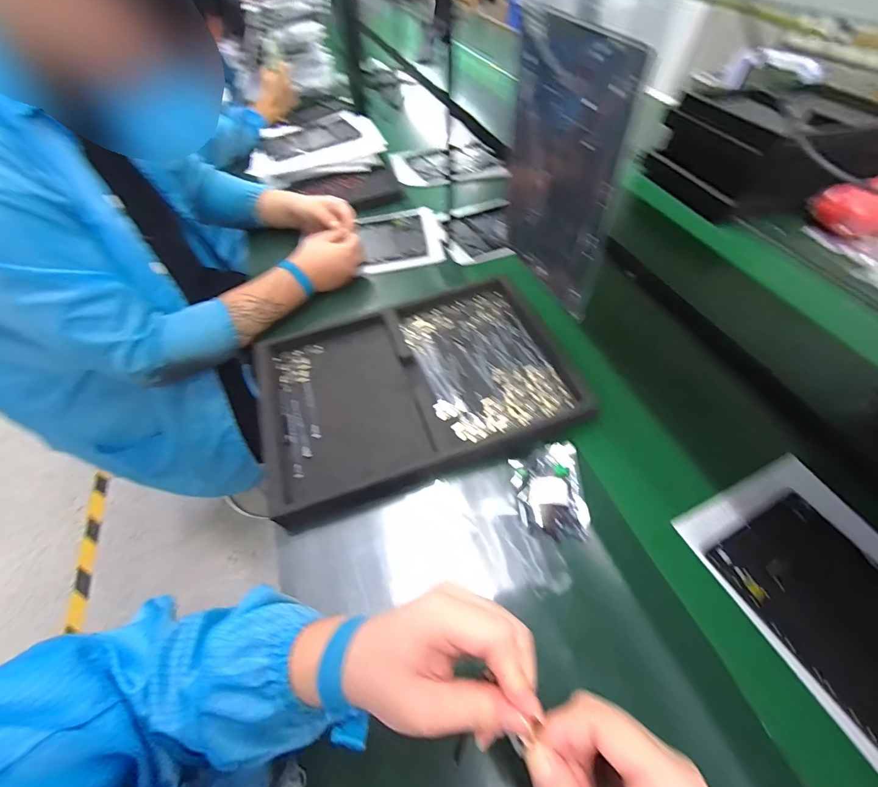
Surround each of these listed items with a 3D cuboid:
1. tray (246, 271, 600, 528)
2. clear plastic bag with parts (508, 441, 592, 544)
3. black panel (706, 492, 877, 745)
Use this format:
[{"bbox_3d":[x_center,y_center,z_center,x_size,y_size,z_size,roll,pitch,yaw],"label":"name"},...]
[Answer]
[{"bbox_3d":[-0.037,-0.025,0.565,0.430,0.038,0.306,-16,55,-11],"label":"tray"},{"bbox_3d":[0.133,0.117,0.468,0.083,0.021,0.119,1,53,1],"label":"clear plastic bag with parts"},{"bbox_3d":[0.417,0.229,0.380,0.149,0.012,0.229,-22,56,-15],"label":"black panel"}]

